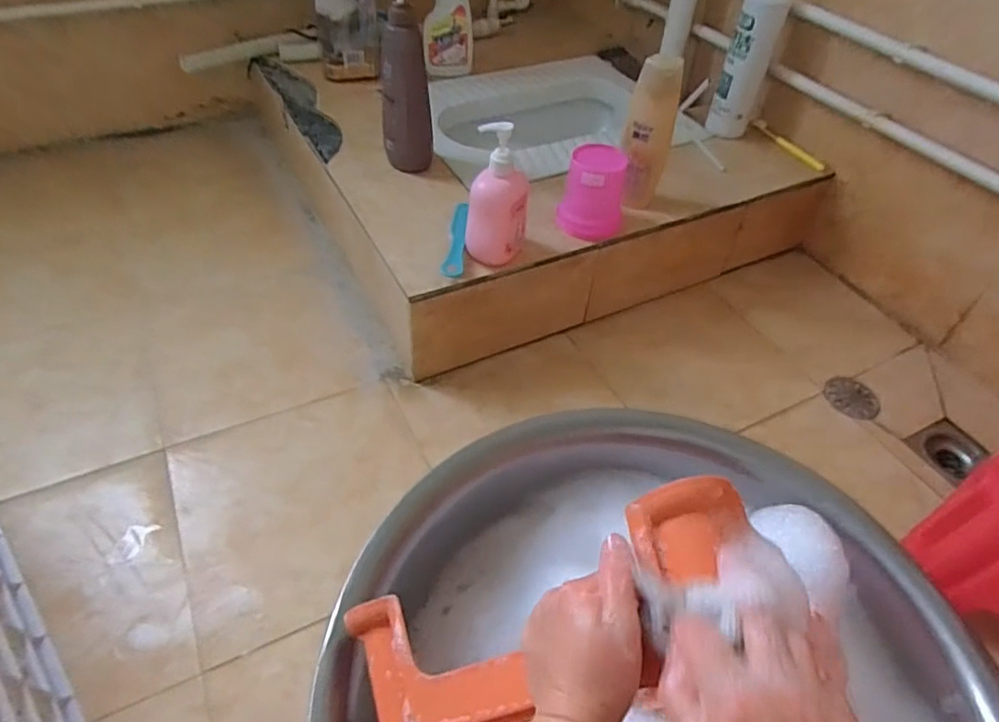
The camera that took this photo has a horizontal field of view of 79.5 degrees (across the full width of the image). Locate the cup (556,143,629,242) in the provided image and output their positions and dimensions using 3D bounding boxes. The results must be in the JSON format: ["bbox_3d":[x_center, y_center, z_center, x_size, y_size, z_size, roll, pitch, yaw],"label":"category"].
[{"bbox_3d":[0.135,-0.235,0.859,0.086,0.113,0.079,12,47,8],"label":"cup"}]

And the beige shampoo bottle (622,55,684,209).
[{"bbox_3d":[0.213,-0.325,0.865,0.069,0.210,0.035,19,49,14],"label":"beige shampoo bottle"}]

